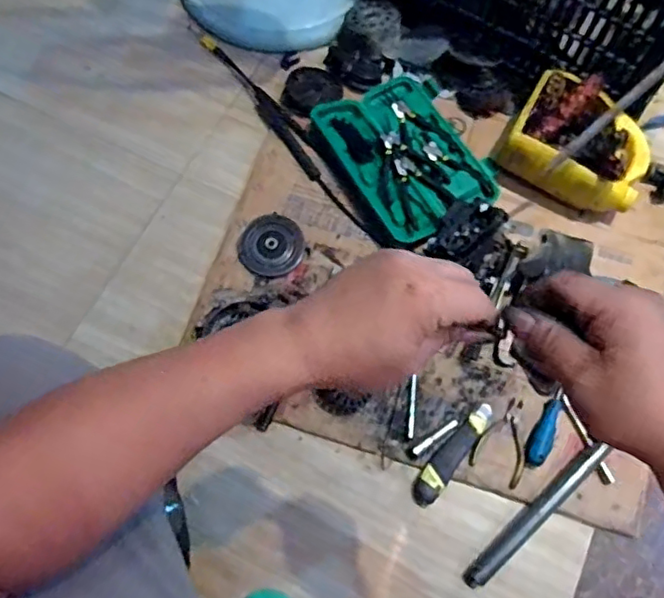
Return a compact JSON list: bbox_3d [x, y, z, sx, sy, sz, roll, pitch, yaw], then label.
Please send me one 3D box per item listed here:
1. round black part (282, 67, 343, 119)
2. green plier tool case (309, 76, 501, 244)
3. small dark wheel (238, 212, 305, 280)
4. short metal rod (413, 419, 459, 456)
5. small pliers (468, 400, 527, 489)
[{"bbox_3d":[-0.040,-0.375,1.067,0.101,0.019,0.102,0,69,-1],"label":"round black part"},{"bbox_3d":[0.127,-0.250,1.018,0.224,0.039,0.297,-31,73,-12],"label":"green plier tool case"},{"bbox_3d":[-0.099,-0.085,0.975,0.102,0.022,0.102,0,77,-1],"label":"small dark wheel"},{"bbox_3d":[0.148,0.196,0.851,0.076,0.004,0.012,-33,73,-12],"label":"short metal rod"},{"bbox_3d":[0.252,0.201,0.862,0.075,0.010,0.119,26,71,9],"label":"small pliers"}]

